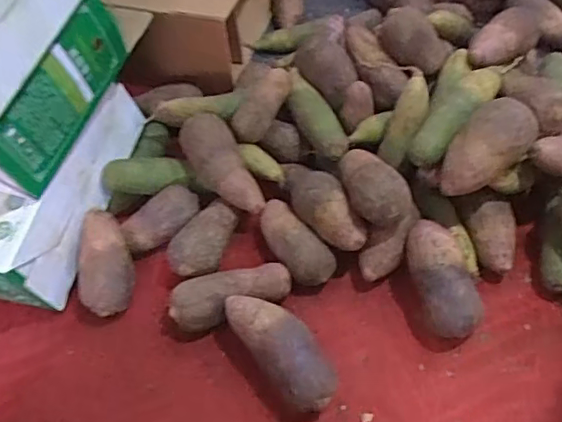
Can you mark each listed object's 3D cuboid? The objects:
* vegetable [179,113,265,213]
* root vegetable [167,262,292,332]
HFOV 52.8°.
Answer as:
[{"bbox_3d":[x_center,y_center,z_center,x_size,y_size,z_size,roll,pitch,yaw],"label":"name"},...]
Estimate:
[{"bbox_3d":[-0.086,-0.067,0.858,0.079,0.068,0.179,-34,76,-19],"label":"vegetable"},{"bbox_3d":[-0.066,0.119,0.775,0.162,0.065,0.063,-17,54,-7],"label":"root vegetable"}]

